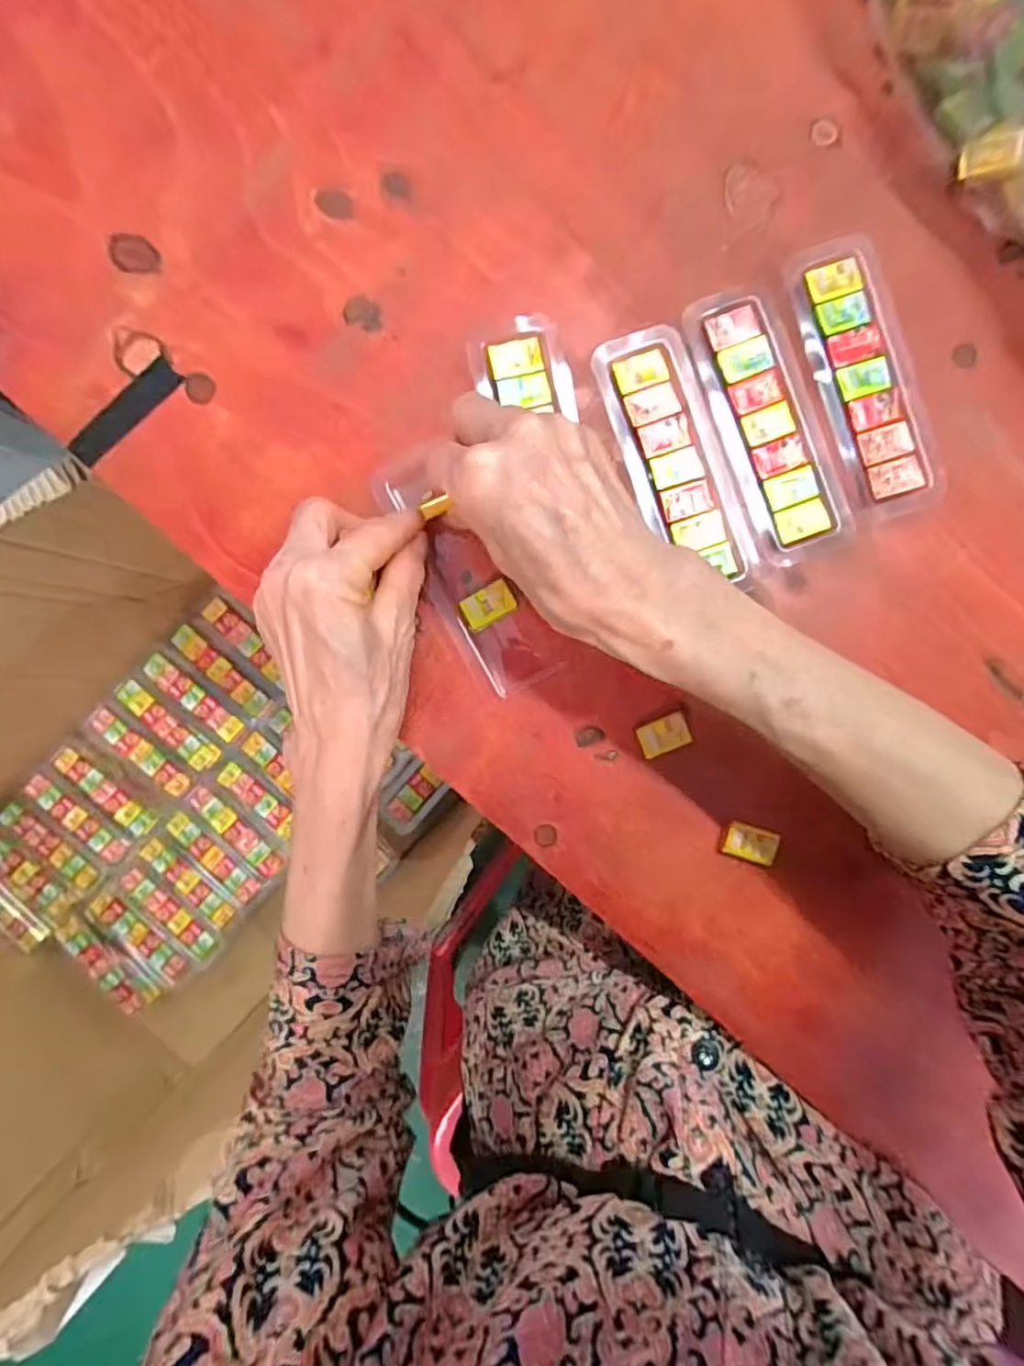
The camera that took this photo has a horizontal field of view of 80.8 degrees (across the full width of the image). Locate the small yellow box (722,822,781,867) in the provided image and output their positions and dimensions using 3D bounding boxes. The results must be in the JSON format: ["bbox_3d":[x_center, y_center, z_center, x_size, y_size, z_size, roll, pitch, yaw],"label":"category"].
[{"bbox_3d":[0.122,0.082,0.308,0.026,0.009,0.018,15,91,1],"label":"small yellow box"}]

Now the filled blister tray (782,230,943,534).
[{"bbox_3d":[0.177,-0.152,0.302,0.047,0.007,0.139,-17,91,1],"label":"filled blister tray"}]

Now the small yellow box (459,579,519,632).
[{"bbox_3d":[-0.012,-0.039,0.306,0.027,0.008,0.017,-29,90,1],"label":"small yellow box"}]

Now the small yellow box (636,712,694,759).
[{"bbox_3d":[0.077,0.027,0.307,0.025,0.006,0.017,-23,91,1],"label":"small yellow box"}]

